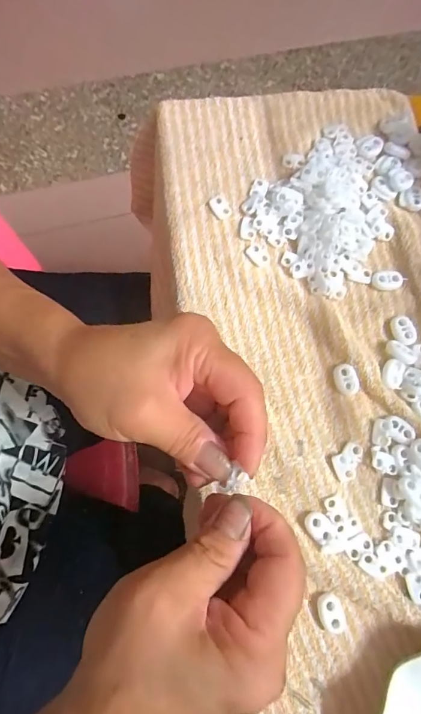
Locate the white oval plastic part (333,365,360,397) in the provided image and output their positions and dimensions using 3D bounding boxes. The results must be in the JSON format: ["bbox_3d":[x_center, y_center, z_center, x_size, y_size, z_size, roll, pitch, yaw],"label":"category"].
[{"bbox_3d":[0.097,0.016,0.284,0.016,0.005,0.022,-23,79,-7],"label":"white oval plastic part"}]

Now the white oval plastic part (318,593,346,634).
[{"bbox_3d":[0.076,0.160,0.250,0.015,0.006,0.023,-16,78,-5],"label":"white oval plastic part"}]

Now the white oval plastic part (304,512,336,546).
[{"bbox_3d":[0.071,0.111,0.259,0.015,0.004,0.023,-43,82,-10],"label":"white oval plastic part"}]

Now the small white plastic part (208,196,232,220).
[{"bbox_3d":[0.007,-0.116,0.309,0.013,0.004,0.019,-32,80,-8],"label":"small white plastic part"}]

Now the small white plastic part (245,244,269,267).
[{"bbox_3d":[0.036,-0.077,0.302,0.013,0.004,0.018,-41,81,-10],"label":"small white plastic part"}]

